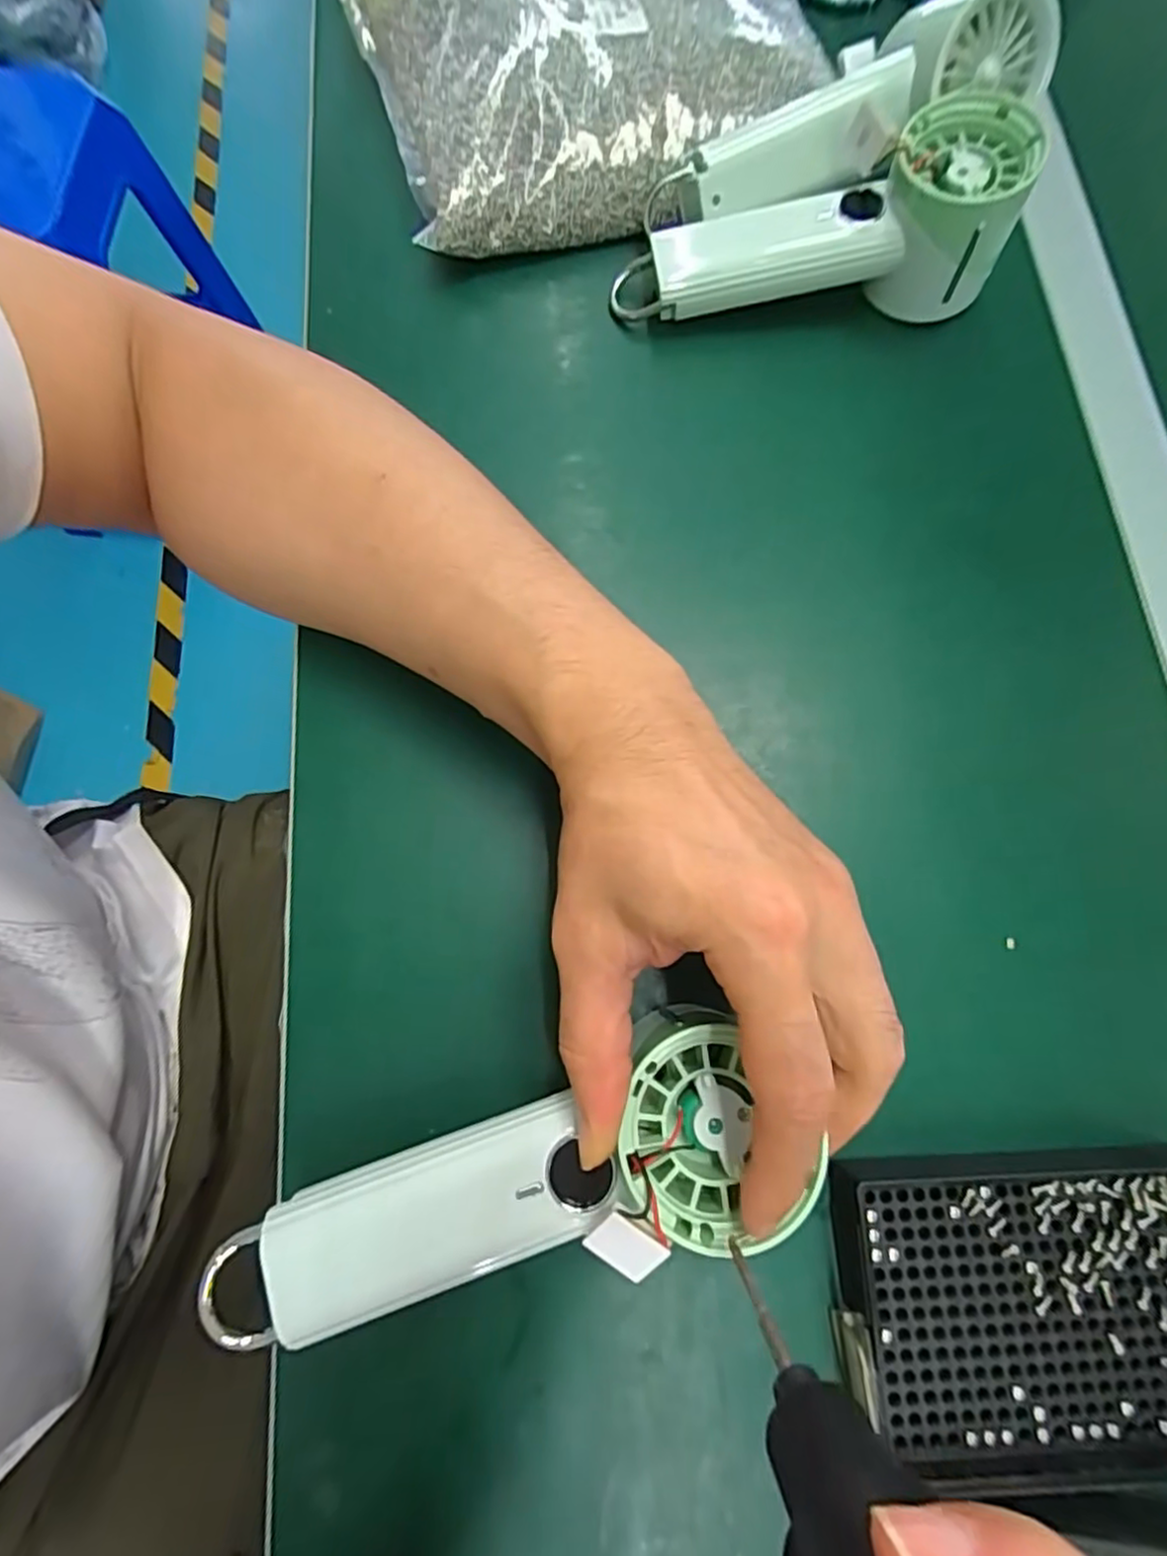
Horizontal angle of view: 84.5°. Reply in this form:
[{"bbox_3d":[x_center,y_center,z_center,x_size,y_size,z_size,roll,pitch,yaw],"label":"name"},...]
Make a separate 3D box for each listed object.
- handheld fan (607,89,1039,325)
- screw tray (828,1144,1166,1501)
[{"bbox_3d":[0.116,-0.266,0.319,0.176,0.058,0.067,-4,76,11],"label":"handheld fan"},{"bbox_3d":[0.167,0.188,0.227,0.141,0.023,0.097,-4,76,-2],"label":"screw tray"}]

